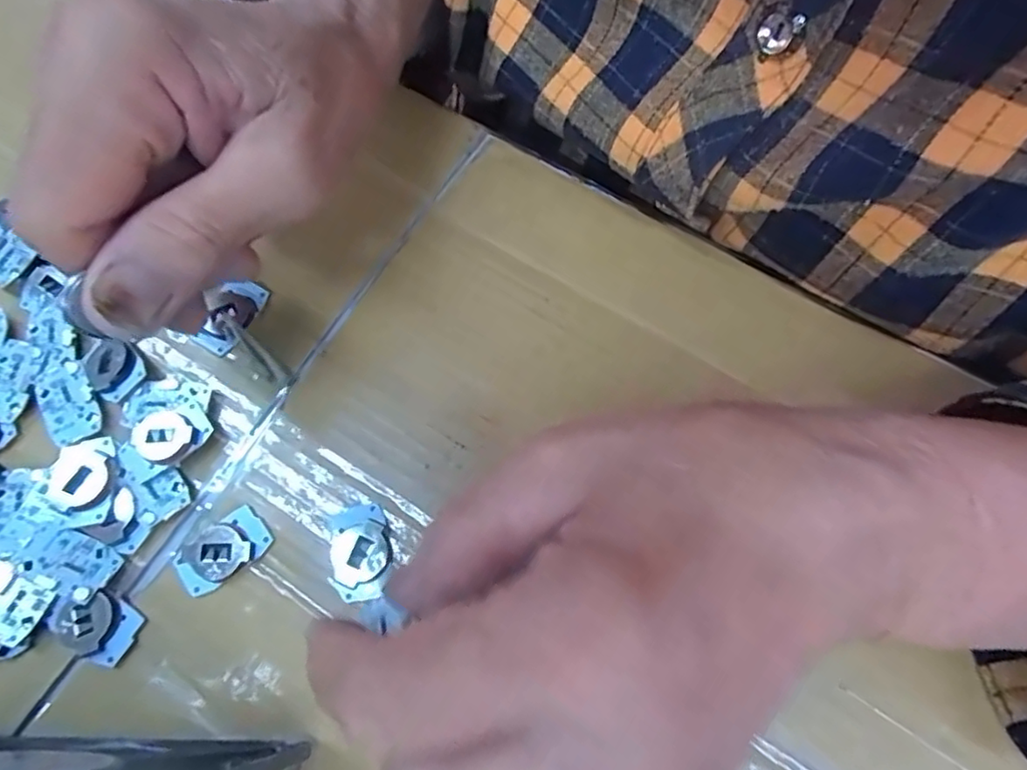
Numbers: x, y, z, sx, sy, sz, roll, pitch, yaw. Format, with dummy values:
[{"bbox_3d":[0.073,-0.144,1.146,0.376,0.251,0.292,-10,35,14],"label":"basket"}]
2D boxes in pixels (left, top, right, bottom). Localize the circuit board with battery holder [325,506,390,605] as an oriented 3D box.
[{"bbox_3d":[-0.050,0.054,0.196,0.020,0.004,0.029,-11,70,-3],"label":"circuit board with battery holder"}]

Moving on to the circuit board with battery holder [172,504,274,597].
[{"bbox_3d":[-0.095,0.054,0.197,0.030,0.007,0.018,-38,73,-12],"label":"circuit board with battery holder"}]

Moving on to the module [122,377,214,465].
[{"bbox_3d":[-0.119,0.011,0.209,0.027,0.006,0.032,-38,73,-12],"label":"module"}]

